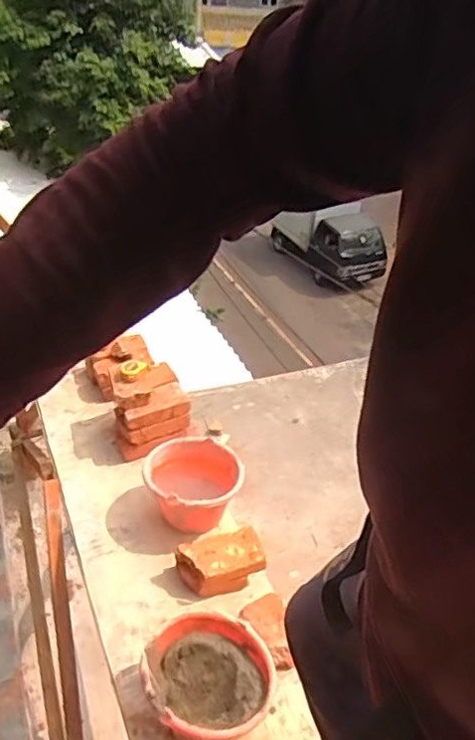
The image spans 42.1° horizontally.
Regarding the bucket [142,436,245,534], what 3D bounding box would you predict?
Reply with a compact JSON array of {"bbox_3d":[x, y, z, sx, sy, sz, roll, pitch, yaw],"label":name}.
[{"bbox_3d":[-0.120,0.313,1.639,0.245,0.193,0.243,4,35,-3],"label":"bucket"}]

